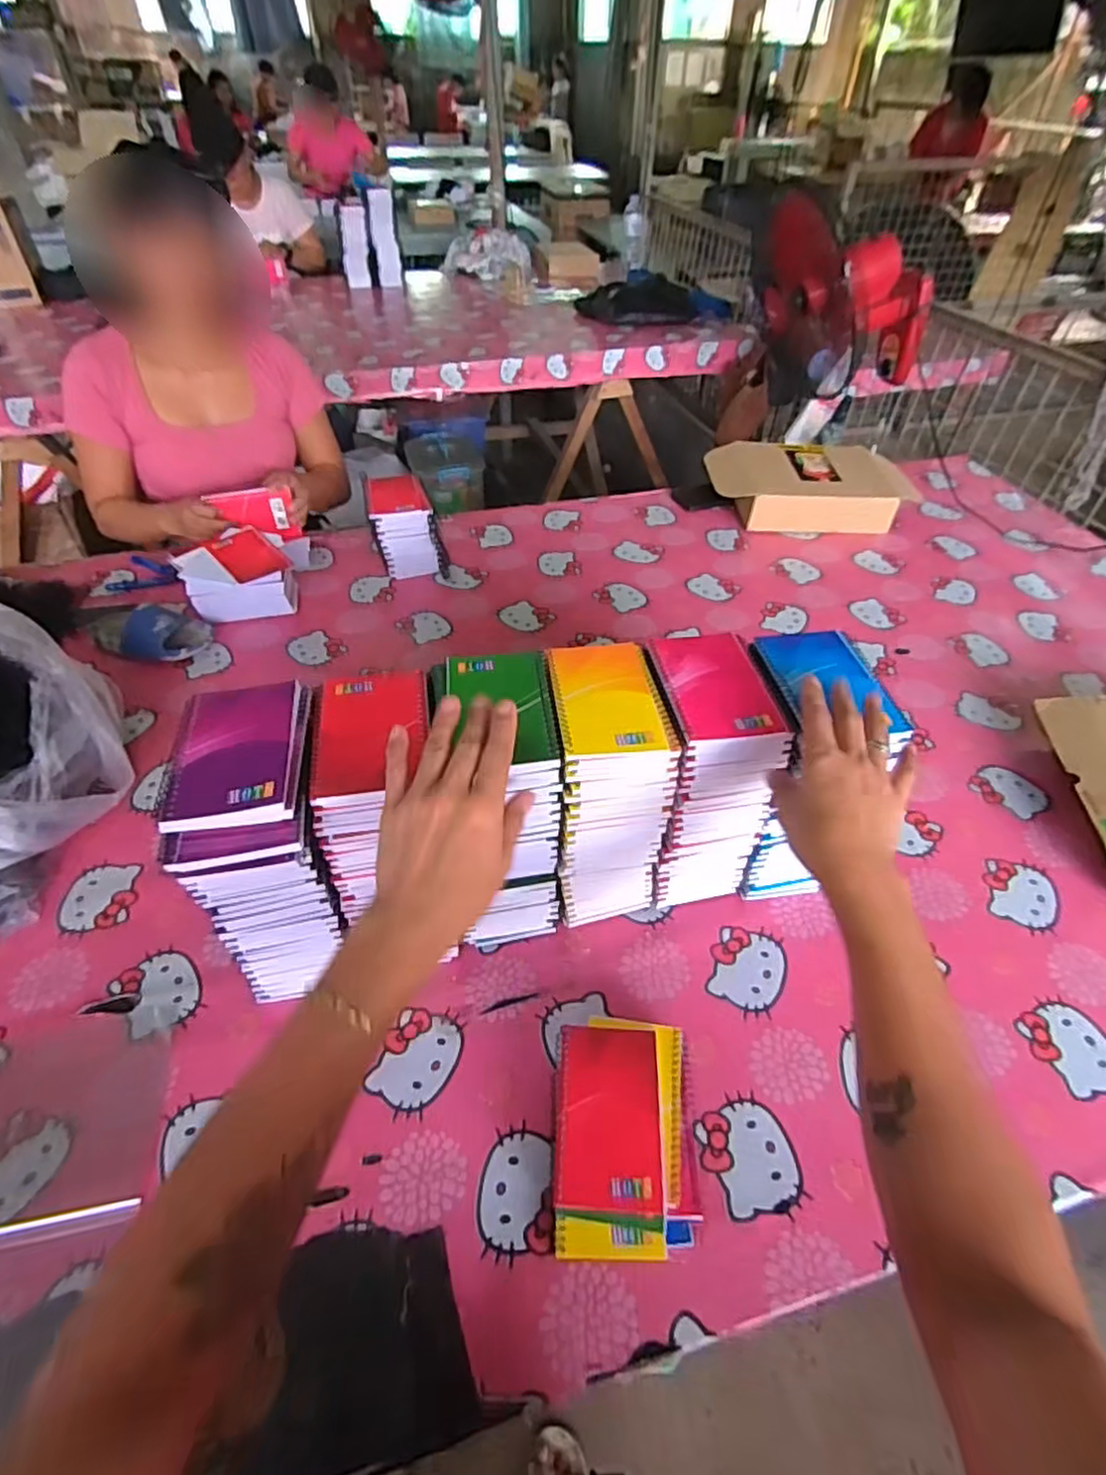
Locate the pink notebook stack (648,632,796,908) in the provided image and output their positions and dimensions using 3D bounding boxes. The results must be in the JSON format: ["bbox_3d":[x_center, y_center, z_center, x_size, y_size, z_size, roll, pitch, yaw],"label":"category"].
[{"bbox_3d":[0.138,0.045,0.653,0.091,0.257,0.124,-6,45,-6],"label":"pink notebook stack"}]

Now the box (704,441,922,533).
[{"bbox_3d":[0.476,-0.471,1.285,0.367,0.099,0.192,3,44,3],"label":"box"}]

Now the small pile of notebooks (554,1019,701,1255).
[{"bbox_3d":[0.058,0.312,0.541,0.110,0.038,0.160,3,44,2],"label":"small pile of notebooks"}]

